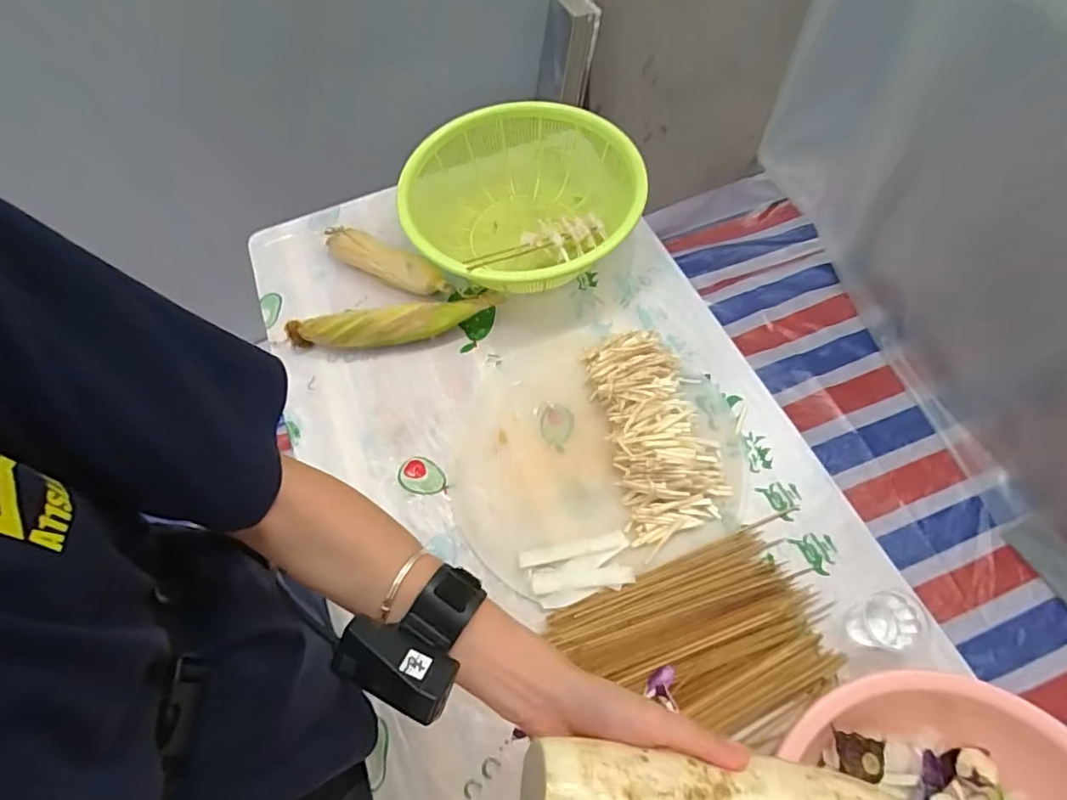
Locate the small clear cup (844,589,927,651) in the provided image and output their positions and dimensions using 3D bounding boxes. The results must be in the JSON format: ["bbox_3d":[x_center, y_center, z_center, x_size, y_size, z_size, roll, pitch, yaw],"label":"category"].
[{"bbox_3d":[0.346,0.215,0.531,0.055,0.046,0.047,10,65,9],"label":"small clear cup"}]

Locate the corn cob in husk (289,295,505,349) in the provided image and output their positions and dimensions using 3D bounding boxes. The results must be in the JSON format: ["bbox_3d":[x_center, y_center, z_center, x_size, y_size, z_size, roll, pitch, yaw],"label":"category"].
[{"bbox_3d":[-0.179,-0.097,0.711,0.271,0.059,0.048,-12,64,-2],"label":"corn cob in husk"}]

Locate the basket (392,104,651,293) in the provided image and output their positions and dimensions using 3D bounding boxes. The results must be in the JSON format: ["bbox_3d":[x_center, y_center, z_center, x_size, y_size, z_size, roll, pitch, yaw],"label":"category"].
[{"bbox_3d":[-0.022,-0.262,0.756,0.306,0.124,0.302,-2,64,3],"label":"basket"}]

